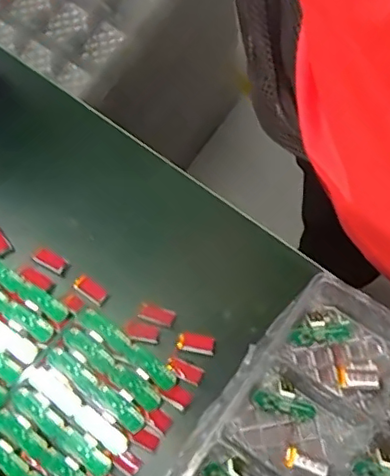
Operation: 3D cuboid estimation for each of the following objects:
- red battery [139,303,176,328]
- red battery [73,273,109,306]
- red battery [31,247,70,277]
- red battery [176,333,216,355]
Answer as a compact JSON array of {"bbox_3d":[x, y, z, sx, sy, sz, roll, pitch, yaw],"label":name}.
[{"bbox_3d":[-0.033,0.067,0.487,0.030,0.004,0.015,16,71,7],"label":"red battery"},{"bbox_3d":[-0.093,0.047,0.502,0.033,0.006,0.016,35,74,13],"label":"red battery"},{"bbox_3d":[-0.131,0.021,0.508,0.033,0.007,0.017,27,73,11],"label":"red battery"},{"bbox_3d":[0.001,0.091,0.484,0.032,0.004,0.014,7,70,4],"label":"red battery"}]

